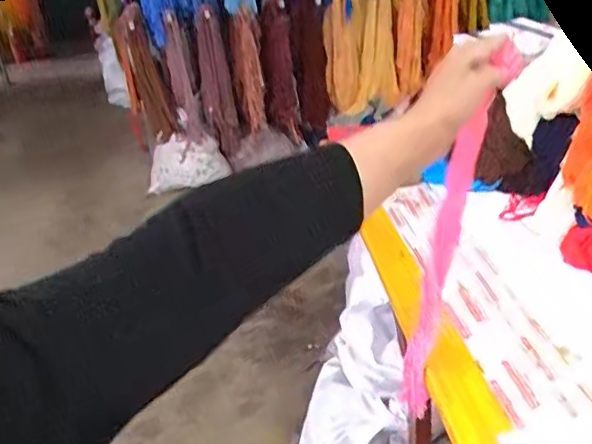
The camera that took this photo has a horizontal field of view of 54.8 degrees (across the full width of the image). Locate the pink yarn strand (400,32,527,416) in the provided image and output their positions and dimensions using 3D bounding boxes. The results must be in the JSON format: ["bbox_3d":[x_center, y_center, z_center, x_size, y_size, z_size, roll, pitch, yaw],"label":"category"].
[{"bbox_3d":[0.181,0.030,0.674,0.033,0.462,0.055,-2,23,-26],"label":"pink yarn strand"}]

